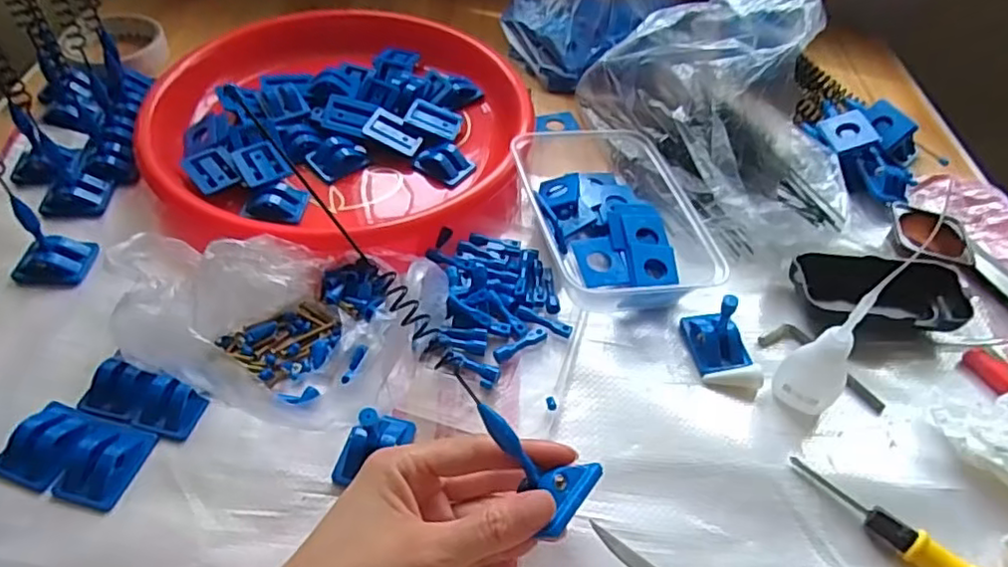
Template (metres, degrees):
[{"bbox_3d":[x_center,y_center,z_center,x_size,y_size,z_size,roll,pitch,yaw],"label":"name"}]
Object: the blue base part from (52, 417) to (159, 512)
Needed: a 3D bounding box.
[{"bbox_3d":[-0.211,0.092,0.332,0.036,0.014,0.044,15,51,9],"label":"blue base part"}]

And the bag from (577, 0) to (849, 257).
[{"bbox_3d":[0.177,-0.144,0.484,0.127,0.126,0.230,-21,54,-20],"label":"bag"}]

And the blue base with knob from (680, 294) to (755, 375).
[{"bbox_3d":[0.136,0.027,0.393,0.031,0.045,0.042,-4,50,-7],"label":"blue base with knob"}]

